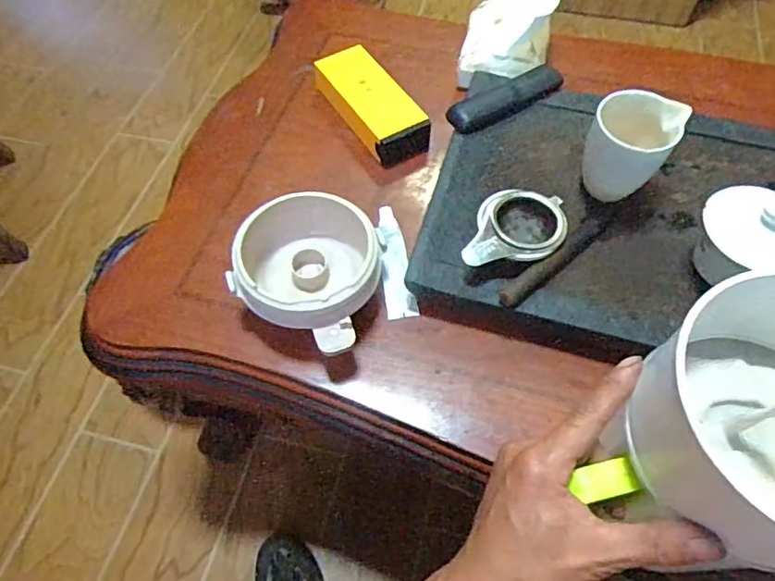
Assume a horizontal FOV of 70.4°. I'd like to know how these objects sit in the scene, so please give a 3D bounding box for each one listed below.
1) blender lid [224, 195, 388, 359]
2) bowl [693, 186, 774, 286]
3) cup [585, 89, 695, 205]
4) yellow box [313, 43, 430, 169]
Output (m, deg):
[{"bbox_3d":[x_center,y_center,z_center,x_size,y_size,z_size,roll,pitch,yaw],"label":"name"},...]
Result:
[{"bbox_3d":[-0.068,-0.018,0.485,0.116,0.071,0.130,14,60,9],"label":"blender lid"},{"bbox_3d":[0.299,-0.039,0.460,0.085,0.065,0.080,0,59,0],"label":"bowl"},{"bbox_3d":[0.224,-0.133,0.511,0.074,0.078,0.059,26,63,15],"label":"cup"},{"bbox_3d":[-0.021,-0.214,0.632,0.073,0.033,0.164,-26,62,-15],"label":"yellow box"}]

